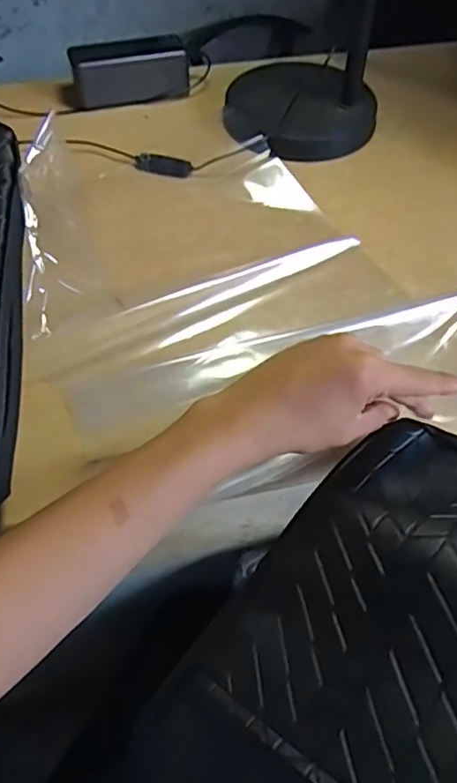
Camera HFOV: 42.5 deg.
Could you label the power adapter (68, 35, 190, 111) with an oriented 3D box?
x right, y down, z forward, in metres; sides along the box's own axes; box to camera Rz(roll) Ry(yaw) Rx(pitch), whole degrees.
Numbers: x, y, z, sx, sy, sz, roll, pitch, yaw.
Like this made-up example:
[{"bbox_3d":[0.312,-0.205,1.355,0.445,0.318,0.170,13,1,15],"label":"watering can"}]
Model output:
[{"bbox_3d":[-0.112,-0.360,0.663,0.130,0.060,0.045,-16,57,-12],"label":"power adapter"}]

